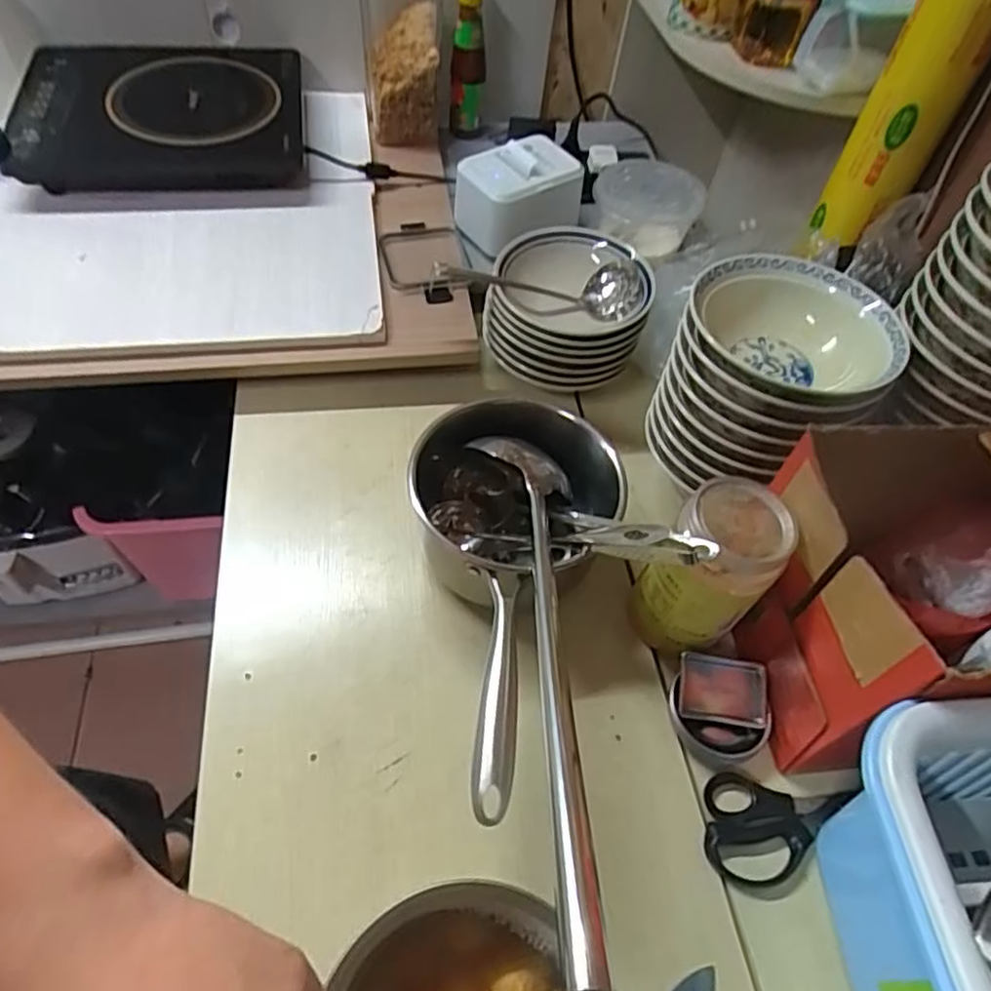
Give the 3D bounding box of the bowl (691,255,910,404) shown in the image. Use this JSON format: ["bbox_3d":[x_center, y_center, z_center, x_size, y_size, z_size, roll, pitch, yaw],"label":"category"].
[{"bbox_3d":[0.263,-0.138,0.609,0.163,0.064,0.175,3,54,-4],"label":"bowl"}]

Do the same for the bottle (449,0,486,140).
[{"bbox_3d":[-0.038,-0.602,0.949,0.046,0.182,0.055,3,54,-3],"label":"bottle"}]

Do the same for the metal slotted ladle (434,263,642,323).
[{"bbox_3d":[0.048,-0.235,0.767,0.219,0.052,0.064,12,54,3],"label":"metal slotted ladle"}]

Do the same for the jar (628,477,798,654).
[{"bbox_3d":[0.186,0.070,0.593,0.091,0.164,0.095,3,54,-4],"label":"jar"}]

